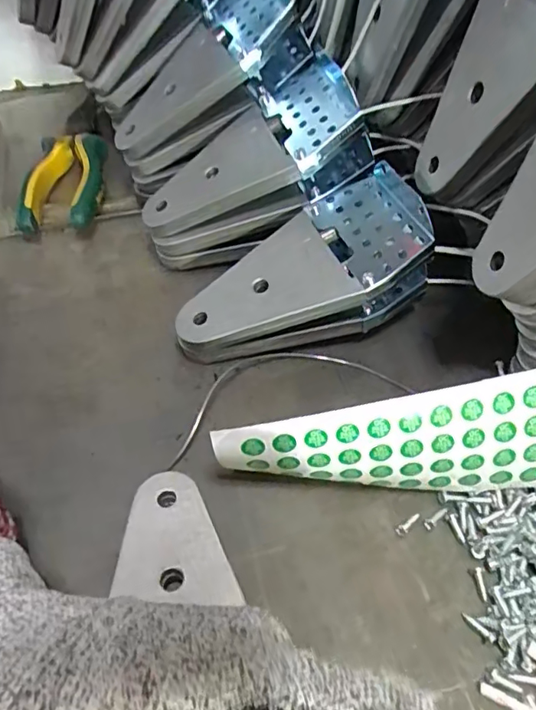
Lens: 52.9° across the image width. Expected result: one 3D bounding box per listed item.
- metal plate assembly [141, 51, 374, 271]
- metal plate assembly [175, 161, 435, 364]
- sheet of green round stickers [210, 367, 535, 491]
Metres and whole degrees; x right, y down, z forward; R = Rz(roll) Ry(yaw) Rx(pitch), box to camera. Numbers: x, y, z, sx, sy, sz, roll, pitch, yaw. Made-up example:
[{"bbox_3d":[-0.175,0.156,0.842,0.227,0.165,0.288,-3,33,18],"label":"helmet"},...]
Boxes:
[{"bbox_3d":[-0.009,-0.107,0.325,0.143,0.041,0.074,-33,54,13],"label":"metal plate assembly"},{"bbox_3d":[0.015,-0.042,0.297,0.136,0.065,0.071,-14,54,-10],"label":"metal plate assembly"},{"bbox_3d":[0.085,0.038,0.232,0.205,0.059,0.010,-10,22,-1],"label":"sheet of green round stickers"}]

